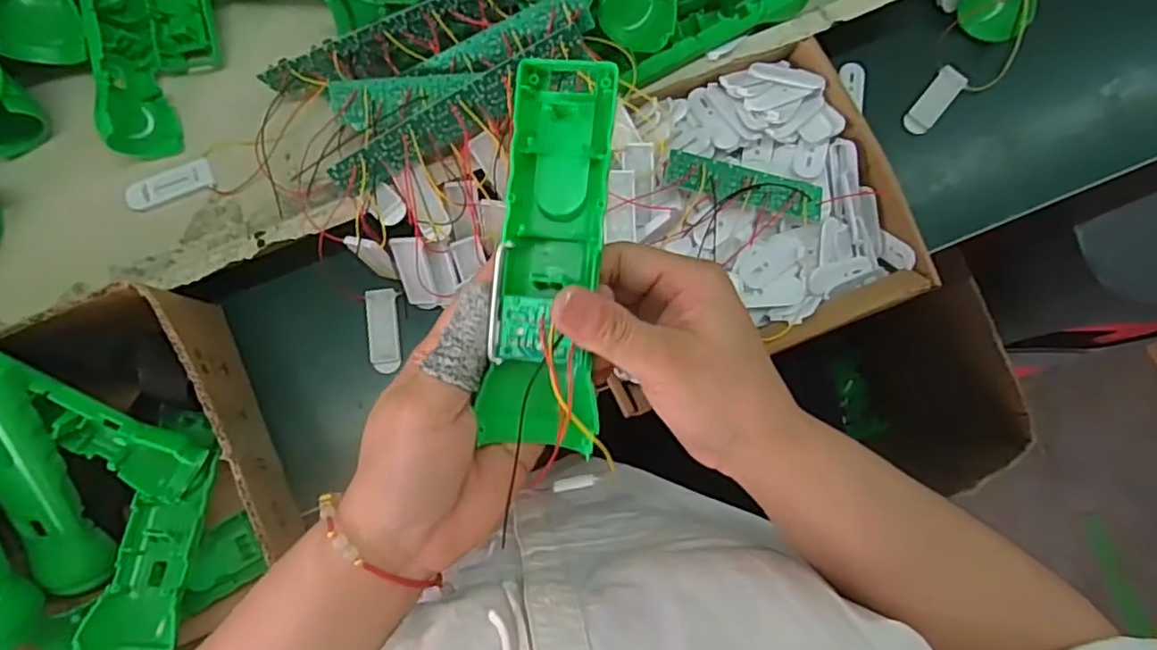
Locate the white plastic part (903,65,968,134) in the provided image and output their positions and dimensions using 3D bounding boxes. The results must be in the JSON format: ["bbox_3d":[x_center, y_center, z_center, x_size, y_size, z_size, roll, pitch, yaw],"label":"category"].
[{"bbox_3d":[0.268,-0.168,0.494,0.022,0.007,0.054,39,94,11],"label":"white plastic part"}]

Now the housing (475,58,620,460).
[{"bbox_3d":[-0.011,-0.029,0.273,0.043,0.021,0.157,5,86,-1],"label":"housing"}]

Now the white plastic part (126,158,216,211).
[{"bbox_3d":[-0.278,-0.095,0.447,0.058,0.005,0.020,-21,84,-4],"label":"white plastic part"}]

